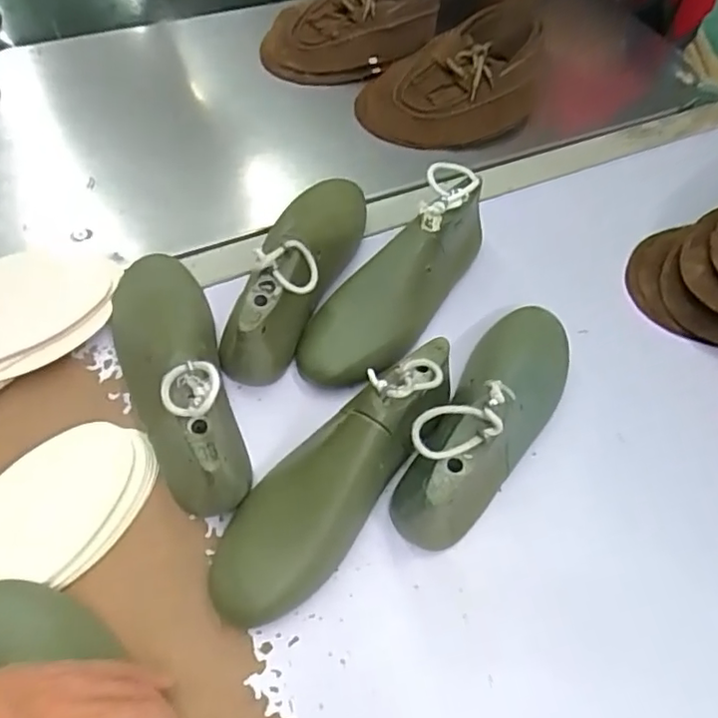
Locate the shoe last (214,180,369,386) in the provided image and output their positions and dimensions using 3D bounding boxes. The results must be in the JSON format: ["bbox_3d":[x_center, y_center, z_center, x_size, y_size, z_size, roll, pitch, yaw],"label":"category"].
[{"bbox_3d":[-0.049,-0.088,0.546,0.071,0.087,0.247,19,58,5],"label":"shoe last"}]

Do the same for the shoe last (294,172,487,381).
[{"bbox_3d":[0.041,-0.066,0.536,0.071,0.091,0.222,39,64,19],"label":"shoe last"}]

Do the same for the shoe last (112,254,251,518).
[{"bbox_3d":[-0.144,0.003,0.471,0.083,0.099,0.224,-15,61,-16],"label":"shoe last"}]

